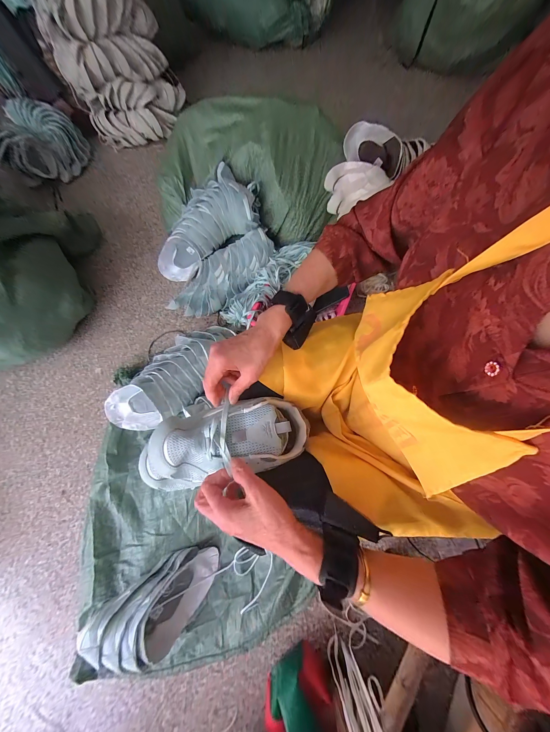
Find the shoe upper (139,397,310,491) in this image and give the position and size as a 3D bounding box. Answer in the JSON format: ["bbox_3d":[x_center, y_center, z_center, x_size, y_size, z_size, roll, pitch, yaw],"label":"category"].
[{"bbox_3d":[-0.083,0.121,0.371,0.273,0.106,0.109,-13,72,-4],"label":"shoe upper"}]

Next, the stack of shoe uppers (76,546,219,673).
[{"bbox_3d":[-0.303,0.644,0.606,0.278,0.144,0.186,-32,73,-8],"label":"stack of shoe uppers"}]

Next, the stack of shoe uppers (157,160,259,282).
[{"bbox_3d":[-0.280,-0.509,0.899,0.501,0.170,0.142,-27,69,28],"label":"stack of shoe uppers"}]

